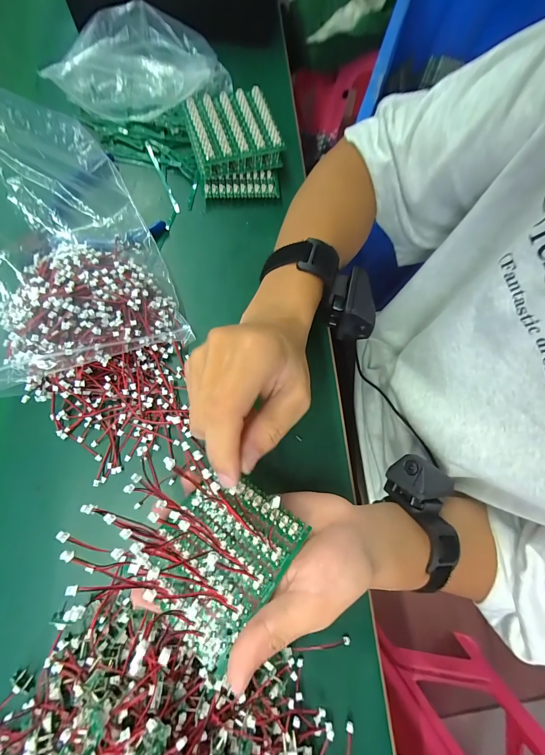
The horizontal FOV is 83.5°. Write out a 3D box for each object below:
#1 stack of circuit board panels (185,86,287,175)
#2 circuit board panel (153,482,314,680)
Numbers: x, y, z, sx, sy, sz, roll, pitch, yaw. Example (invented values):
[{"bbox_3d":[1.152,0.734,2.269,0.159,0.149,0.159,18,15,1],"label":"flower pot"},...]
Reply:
[{"bbox_3d":[-0.042,-0.259,0.326,0.086,0.029,0.085,-17,79,-9],"label":"stack of circuit board panels"},{"bbox_3d":[-0.033,0.107,0.194,0.079,0.005,0.086,26,53,25],"label":"circuit board panel"}]

